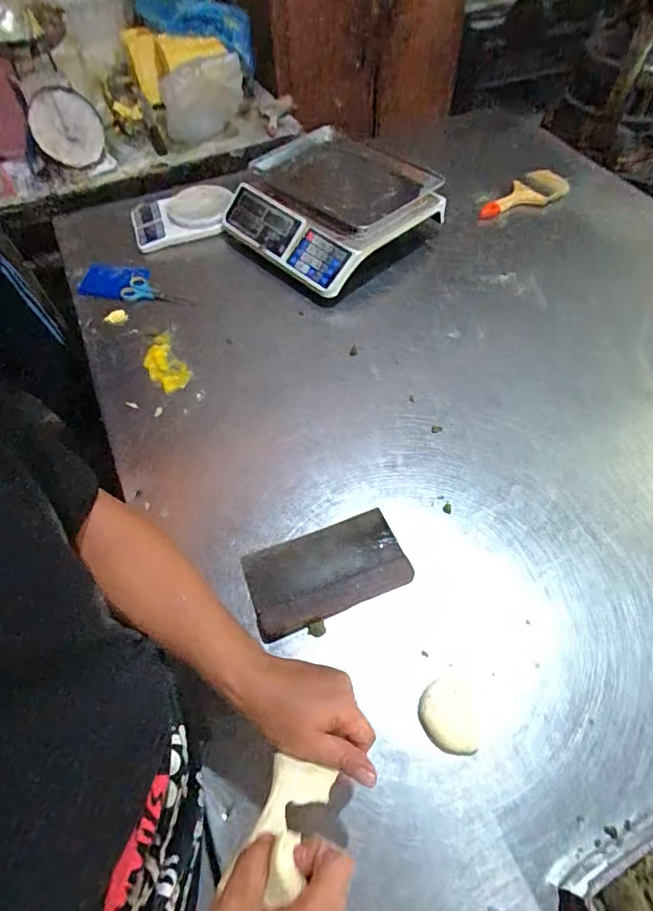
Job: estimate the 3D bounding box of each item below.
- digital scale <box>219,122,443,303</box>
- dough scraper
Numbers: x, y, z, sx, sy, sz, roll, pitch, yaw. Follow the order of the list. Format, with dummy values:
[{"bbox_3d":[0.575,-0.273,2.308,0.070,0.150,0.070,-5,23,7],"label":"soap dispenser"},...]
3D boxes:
[{"bbox_3d":[0.016,-0.497,0.984,0.374,0.123,0.345,39,66,25],"label":"digital scale"},{"bbox_3d":[-0.001,0.145,0.625,0.194,0.010,0.110,-21,57,-11],"label":"dough scraper"}]

